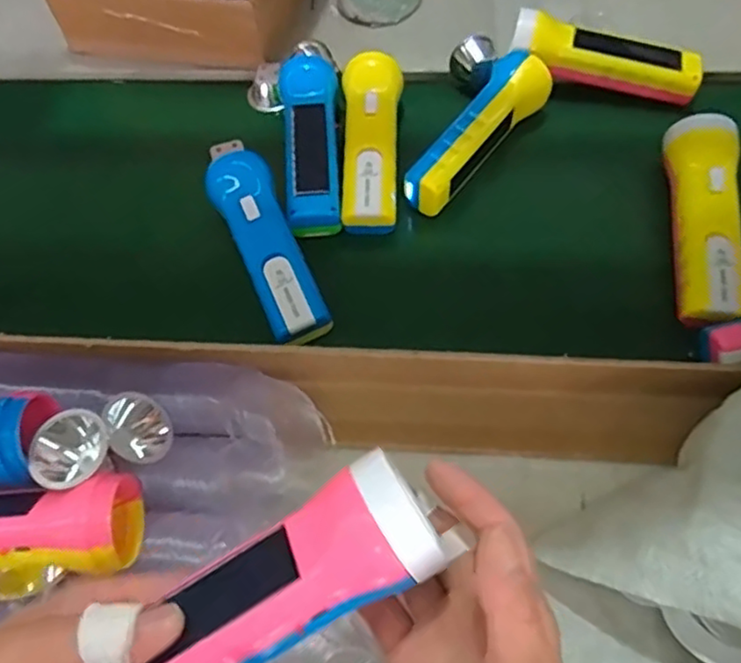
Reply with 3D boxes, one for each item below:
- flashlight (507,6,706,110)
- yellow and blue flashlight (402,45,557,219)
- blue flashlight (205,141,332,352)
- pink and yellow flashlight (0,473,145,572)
[{"bbox_3d":[0.201,-0.231,0.560,0.159,0.052,0.045,12,64,9],"label":"flashlight"},{"bbox_3d":[0.087,-0.160,0.541,0.041,0.057,0.160,35,70,19],"label":"yellow and blue flashlight"},{"bbox_3d":[-0.079,-0.067,0.489,0.047,0.037,0.171,-21,63,-7],"label":"blue flashlight"},{"bbox_3d":[-0.210,0.110,0.365,0.162,0.056,0.052,-3,62,2],"label":"pink and yellow flashlight"}]

